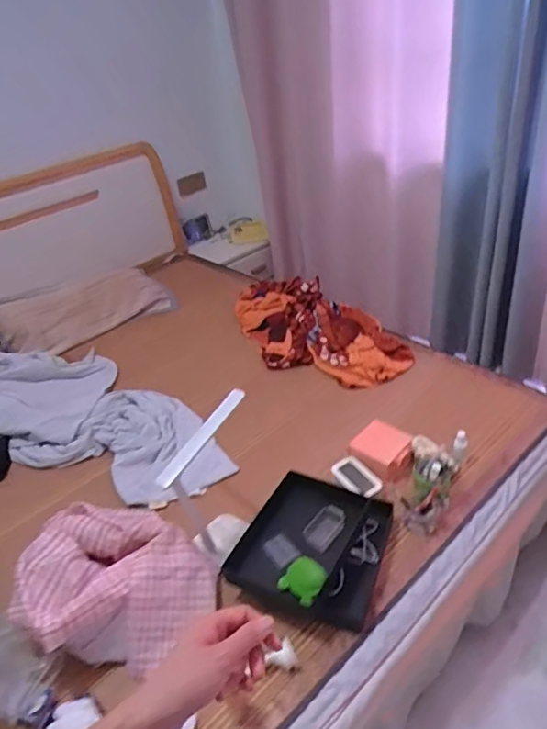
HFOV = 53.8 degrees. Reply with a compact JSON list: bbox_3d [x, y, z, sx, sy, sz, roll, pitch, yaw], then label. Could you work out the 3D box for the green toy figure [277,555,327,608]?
[{"bbox_3d":[0.066,0.442,1.101,0.095,0.044,0.081,19,42,33],"label":"green toy figure"}]

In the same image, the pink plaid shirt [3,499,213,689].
[{"bbox_3d":[-0.330,0.476,1.143,0.388,0.173,0.315,3,36,14],"label":"pink plaid shirt"}]

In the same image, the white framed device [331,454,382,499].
[{"bbox_3d":[0.210,0.280,1.352,0.089,0.021,0.124,-23,37,-22],"label":"white framed device"}]

